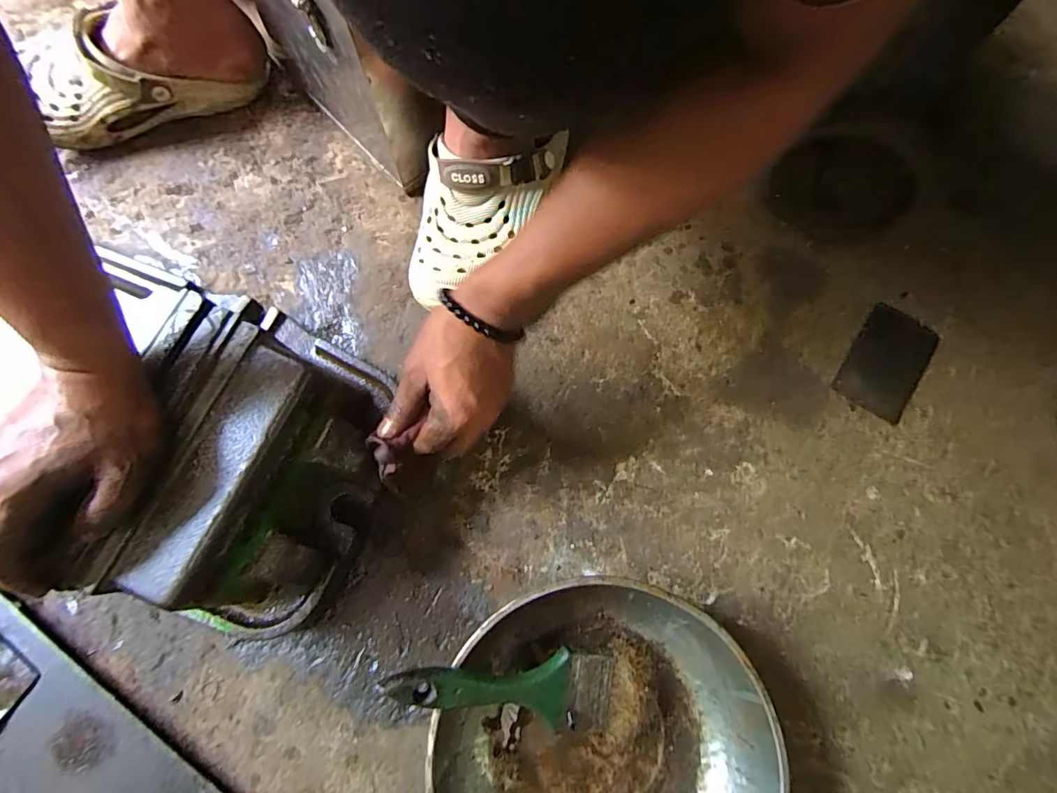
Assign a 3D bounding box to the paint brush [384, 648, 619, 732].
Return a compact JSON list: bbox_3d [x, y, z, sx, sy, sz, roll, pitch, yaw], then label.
[{"bbox_3d":[-0.018,0.213,0.350,0.165,0.011,0.052,10,73,-17],"label":"paint brush"}]

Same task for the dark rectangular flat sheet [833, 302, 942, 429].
[{"bbox_3d":[0.360,-0.036,0.482,0.068,0.004,0.117,34,76,8],"label":"dark rectangular flat sheet"}]

